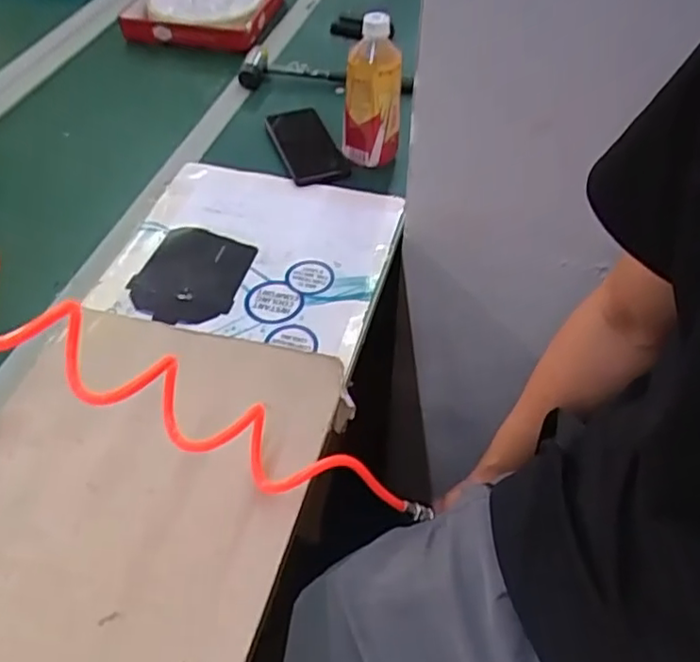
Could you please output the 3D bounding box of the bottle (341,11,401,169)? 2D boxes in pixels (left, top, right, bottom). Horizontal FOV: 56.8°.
[{"bbox_3d":[0.030,-0.308,0.836,0.074,0.182,0.067,1,49,0],"label":"bottle"}]

